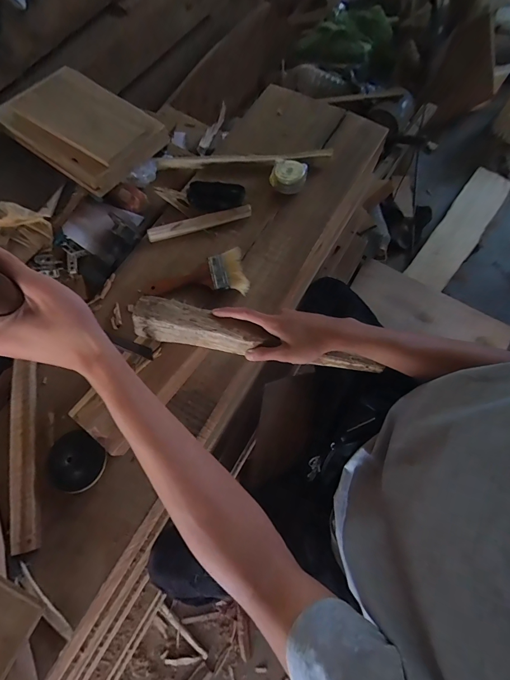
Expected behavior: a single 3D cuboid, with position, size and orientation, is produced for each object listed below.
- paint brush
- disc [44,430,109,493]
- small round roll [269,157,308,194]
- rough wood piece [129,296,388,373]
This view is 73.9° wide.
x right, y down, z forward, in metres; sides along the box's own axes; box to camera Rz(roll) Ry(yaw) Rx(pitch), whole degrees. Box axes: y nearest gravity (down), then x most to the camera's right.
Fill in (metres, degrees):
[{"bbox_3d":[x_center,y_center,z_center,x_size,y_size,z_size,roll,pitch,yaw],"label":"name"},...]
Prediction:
[{"bbox_3d":[-0.107,-0.111,0.605,0.179,0.026,0.086,-12,71,-2],"label":"paint brush"},{"bbox_3d":[-0.270,0.180,0.505,0.087,0.017,0.081,-1,71,2],"label":"disc"},{"bbox_3d":[0.065,-0.317,0.651,0.066,0.032,0.065,-1,71,2],"label":"small round roll"},{"bbox_3d":[0.007,0.002,0.510,0.368,0.035,0.055,14,71,-5],"label":"rough wood piece"}]

